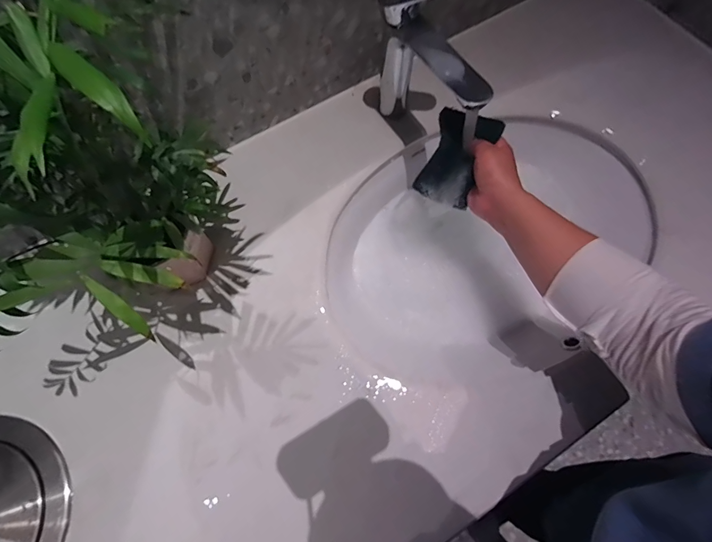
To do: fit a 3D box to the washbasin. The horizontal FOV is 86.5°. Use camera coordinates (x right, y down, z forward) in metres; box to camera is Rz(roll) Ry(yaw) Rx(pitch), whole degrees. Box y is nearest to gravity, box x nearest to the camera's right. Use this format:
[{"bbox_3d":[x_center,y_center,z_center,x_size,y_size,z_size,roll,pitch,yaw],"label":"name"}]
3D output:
[{"bbox_3d":[0.197,-0.039,0.618,0.525,0.140,0.369,-39,76,-11],"label":"washbasin"}]

